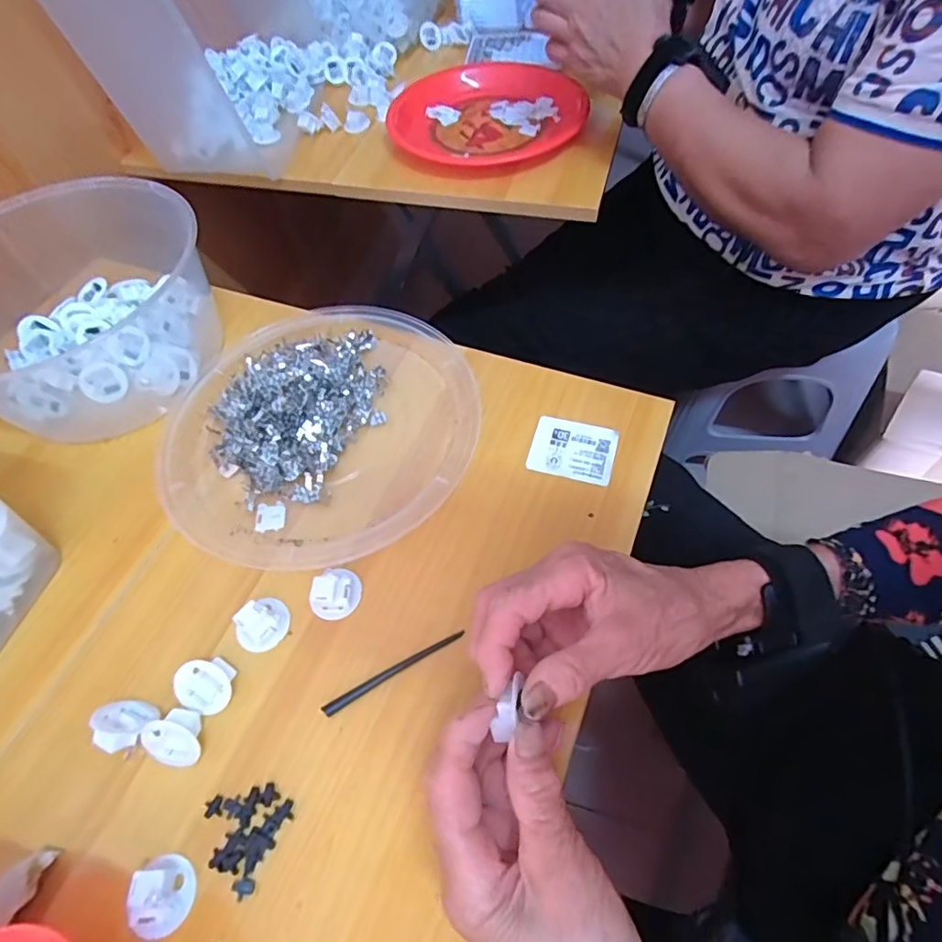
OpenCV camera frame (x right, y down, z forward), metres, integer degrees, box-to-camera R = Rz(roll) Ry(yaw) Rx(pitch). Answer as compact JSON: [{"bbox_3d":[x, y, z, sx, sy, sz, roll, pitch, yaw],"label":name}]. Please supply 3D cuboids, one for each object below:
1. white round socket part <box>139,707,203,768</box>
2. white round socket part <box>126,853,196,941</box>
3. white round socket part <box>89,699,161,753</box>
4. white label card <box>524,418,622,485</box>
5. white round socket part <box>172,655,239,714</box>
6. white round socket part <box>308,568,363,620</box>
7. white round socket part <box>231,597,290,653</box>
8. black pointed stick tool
[{"bbox_3d":[-0.161,0.144,0.292,0.030,0.021,0.027,6,61,3],"label":"white round socket part"},{"bbox_3d":[-0.148,0.204,0.258,0.025,0.013,0.031,-10,57,-2],"label":"white round socket part"},{"bbox_3d":[-0.192,0.140,0.297,0.028,0.023,0.025,4,58,7],"label":"white round socket part"},{"bbox_3d":[0.073,-0.016,0.388,0.058,0.006,0.047,13,60,13],"label":"white label card"},{"bbox_3d":[-0.151,0.121,0.306,0.031,0.011,0.031,0,92,-3],"label":"white round socket part"},{"bbox_3d":[-0.084,0.075,0.336,0.028,0.013,0.031,9,59,10],"label":"white round socket part"},{"bbox_3d":[-0.127,0.093,0.327,0.027,0.013,0.031,31,65,21],"label":"white round socket part"},{"bbox_3d":[-0.044,0.117,0.313,0.088,0.004,0.007,-26,59,-12],"label":"black pointed stick tool"}]

